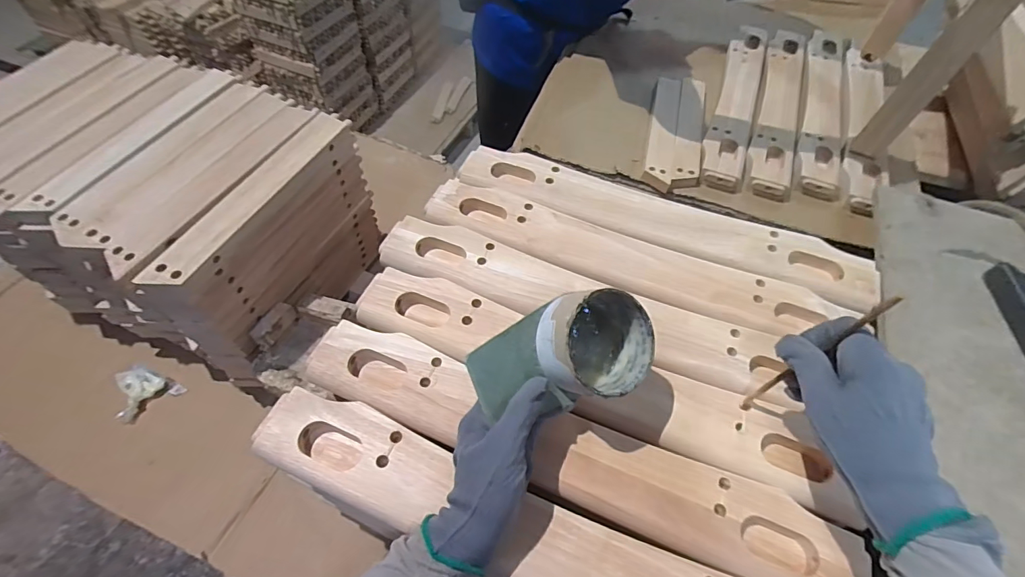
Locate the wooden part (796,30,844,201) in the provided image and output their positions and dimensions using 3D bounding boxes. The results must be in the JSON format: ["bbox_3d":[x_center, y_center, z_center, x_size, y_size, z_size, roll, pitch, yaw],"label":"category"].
[{"bbox_3d":[0.584,-0.357,0.873,0.071,0.026,0.504,20,58,10],"label":"wooden part"}]

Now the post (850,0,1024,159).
[{"bbox_3d":[0.585,-0.294,0.649,0.048,0.289,0.022,30,61,18],"label":"post"}]

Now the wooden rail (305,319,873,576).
[{"bbox_3d":[0.039,0.140,0.397,0.481,0.032,0.074,21,58,11],"label":"wooden rail"}]

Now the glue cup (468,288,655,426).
[{"bbox_3d":[0.039,0.048,0.360,0.143,0.076,0.082,-15,58,-12],"label":"glue cup"}]

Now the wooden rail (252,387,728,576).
[{"bbox_3d":[0.012,0.199,0.361,0.480,0.029,0.073,21,58,11],"label":"wooden rail"}]

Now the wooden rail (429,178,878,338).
[{"bbox_3d":[0.120,-0.034,0.512,0.454,0.019,0.078,20,58,11],"label":"wooden rail"}]

